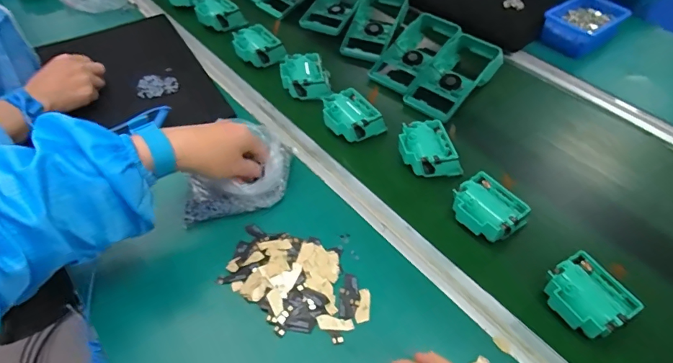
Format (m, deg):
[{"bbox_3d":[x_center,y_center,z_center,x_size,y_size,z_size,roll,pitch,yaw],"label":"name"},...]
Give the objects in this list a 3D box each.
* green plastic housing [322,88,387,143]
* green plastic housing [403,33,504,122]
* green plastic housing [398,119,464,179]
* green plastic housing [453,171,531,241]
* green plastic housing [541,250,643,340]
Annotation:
[{"bbox_3d":[0.020,-0.094,0.619,0.075,0.037,0.079,-27,55,-21],"label":"green plastic housing"},{"bbox_3d":[0.194,-0.176,0.690,0.091,0.038,0.182,35,58,26],"label":"green plastic housing"},{"bbox_3d":[0.121,-0.041,0.576,0.074,0.037,0.084,-14,51,-11],"label":"green plastic housing"},{"bbox_3d":[0.180,0.036,0.510,0.068,0.041,0.077,-30,56,-23],"label":"green plastic housing"},{"bbox_3d":[0.253,0.120,0.436,0.069,0.038,0.076,-24,53,-19],"label":"green plastic housing"}]

